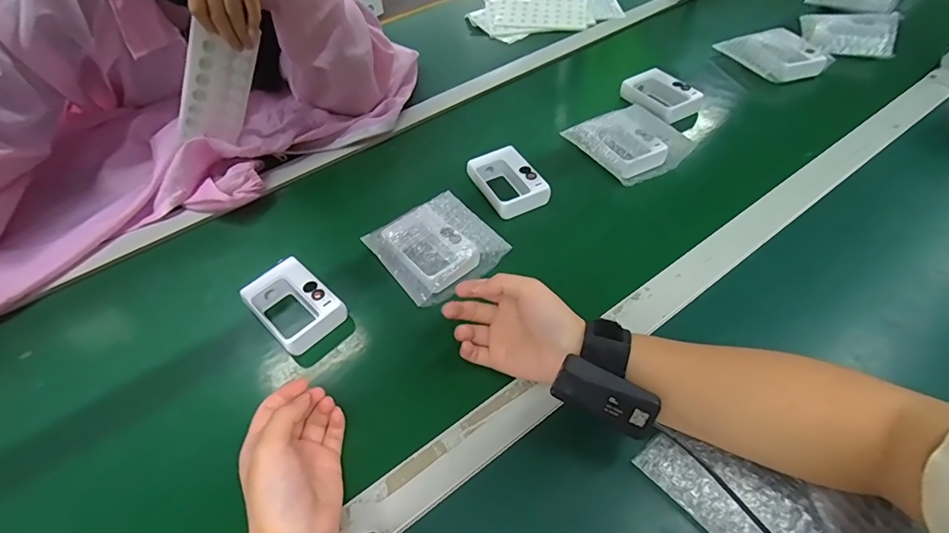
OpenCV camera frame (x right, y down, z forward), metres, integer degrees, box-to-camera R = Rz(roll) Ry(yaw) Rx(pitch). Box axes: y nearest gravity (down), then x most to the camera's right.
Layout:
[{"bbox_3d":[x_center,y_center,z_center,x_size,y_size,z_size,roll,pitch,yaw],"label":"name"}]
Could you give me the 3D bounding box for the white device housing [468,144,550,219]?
[{"bbox_3d":[0.040,-0.104,0.553,0.064,0.026,0.097,-25,52,-14],"label":"white device housing"}]

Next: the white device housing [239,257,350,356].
[{"bbox_3d":[-0.181,0.039,0.460,0.101,0.029,0.066,34,61,29],"label":"white device housing"}]

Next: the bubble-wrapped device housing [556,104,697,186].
[{"bbox_3d":[0.196,-0.159,0.584,0.115,0.039,0.117,-23,51,-13],"label":"bubble-wrapped device housing"}]

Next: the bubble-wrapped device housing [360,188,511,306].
[{"bbox_3d":[-0.041,-0.022,0.492,0.113,0.037,0.112,-31,54,-19],"label":"bubble-wrapped device housing"}]

